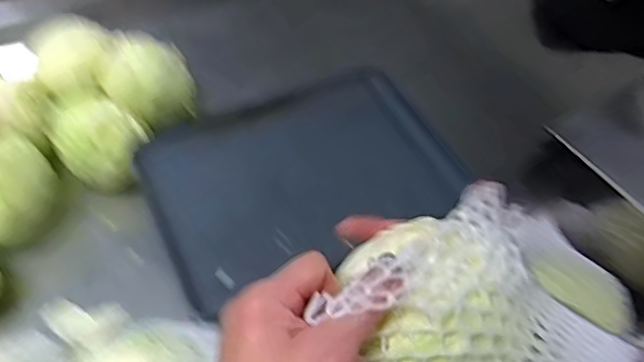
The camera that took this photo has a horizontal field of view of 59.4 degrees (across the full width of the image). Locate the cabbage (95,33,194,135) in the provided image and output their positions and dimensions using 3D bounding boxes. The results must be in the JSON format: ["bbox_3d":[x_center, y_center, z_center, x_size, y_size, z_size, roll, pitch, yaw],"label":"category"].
[{"bbox_3d":[-0.249,-0.132,0.795,0.116,0.111,0.106,2,54,-3],"label":"cabbage"}]

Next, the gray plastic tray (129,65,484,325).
[{"bbox_3d":[-0.021,-0.014,0.639,0.330,0.033,0.227,-22,59,-19],"label":"gray plastic tray"}]

